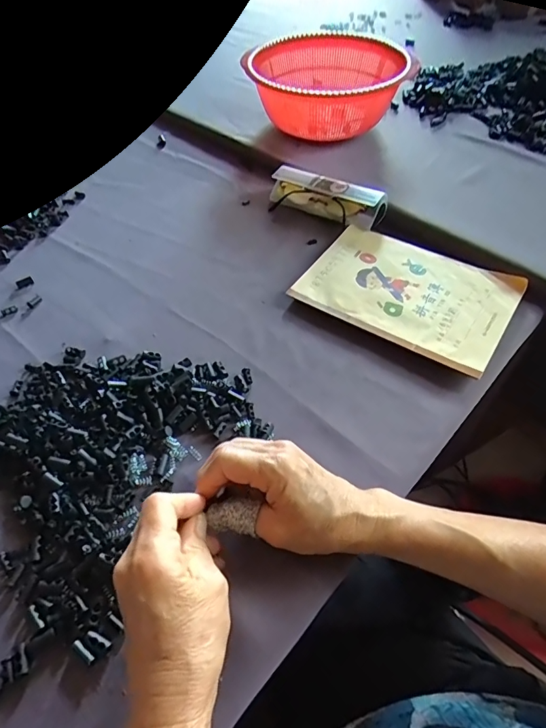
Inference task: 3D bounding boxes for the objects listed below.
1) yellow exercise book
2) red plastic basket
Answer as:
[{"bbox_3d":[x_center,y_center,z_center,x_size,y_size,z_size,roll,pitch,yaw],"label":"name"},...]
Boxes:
[{"bbox_3d":[0.140,-0.080,0.460,0.205,0.007,0.142,29,60,23],"label":"yellow exercise book"},{"bbox_3d":[0.074,-0.449,0.685,0.216,0.091,0.228,-8,52,-4],"label":"red plastic basket"}]

